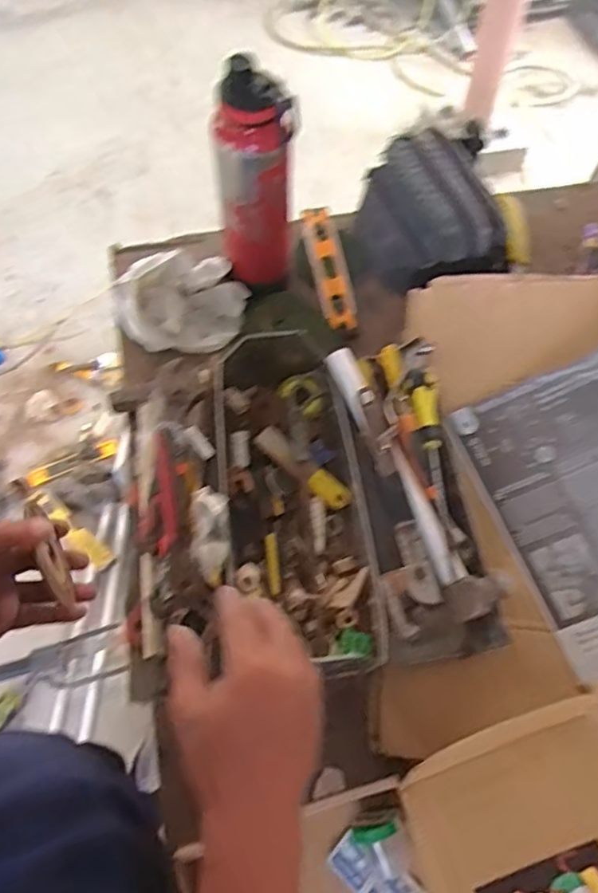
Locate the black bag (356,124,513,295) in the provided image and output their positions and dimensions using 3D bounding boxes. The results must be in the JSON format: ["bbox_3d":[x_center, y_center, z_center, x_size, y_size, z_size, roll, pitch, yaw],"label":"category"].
[{"bbox_3d":[0.176,-0.317,0.853,0.157,0.124,0.202,-27,66,-15],"label":"black bag"}]

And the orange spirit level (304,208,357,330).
[{"bbox_3d":[0.043,-0.262,0.875,0.046,0.024,0.213,-7,63,-5],"label":"orange spirit level"}]

